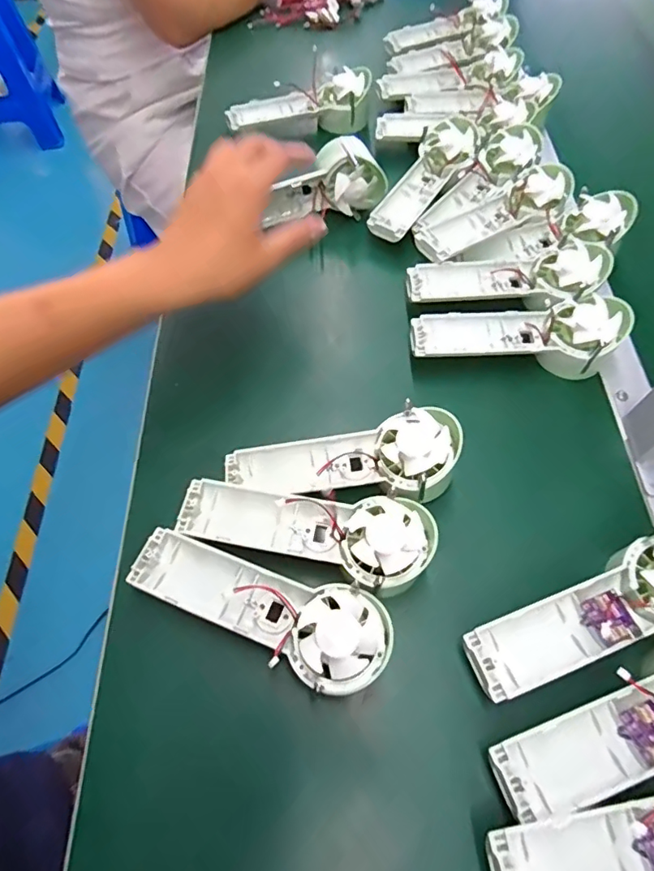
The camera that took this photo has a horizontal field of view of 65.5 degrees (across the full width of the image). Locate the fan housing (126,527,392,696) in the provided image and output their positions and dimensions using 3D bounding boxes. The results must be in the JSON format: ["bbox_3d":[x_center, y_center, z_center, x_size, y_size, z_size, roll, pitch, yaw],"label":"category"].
[{"bbox_3d":[-0.046,0.109,0.326,0.171,0.026,0.060,17,62,8],"label":"fan housing"}]

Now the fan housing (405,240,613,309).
[{"bbox_3d":[0.163,-0.143,0.463,0.173,0.031,0.059,-2,61,-2],"label":"fan housing"}]

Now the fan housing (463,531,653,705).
[{"bbox_3d":[0.172,0.111,0.322,0.171,0.033,0.057,-17,62,-10],"label":"fan housing"}]

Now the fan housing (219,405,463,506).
[{"bbox_3d":[0.011,0.020,0.378,0.171,0.029,0.056,-8,61,14],"label":"fan housing"}]

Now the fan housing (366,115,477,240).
[{"bbox_3d":[0.102,-0.272,0.533,0.052,0.027,0.175,30,65,15],"label":"fan housing"}]

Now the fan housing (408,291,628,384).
[{"bbox_3d":[0.163,-0.084,0.442,0.174,0.045,0.059,-2,61,-2],"label":"fan housing"}]

